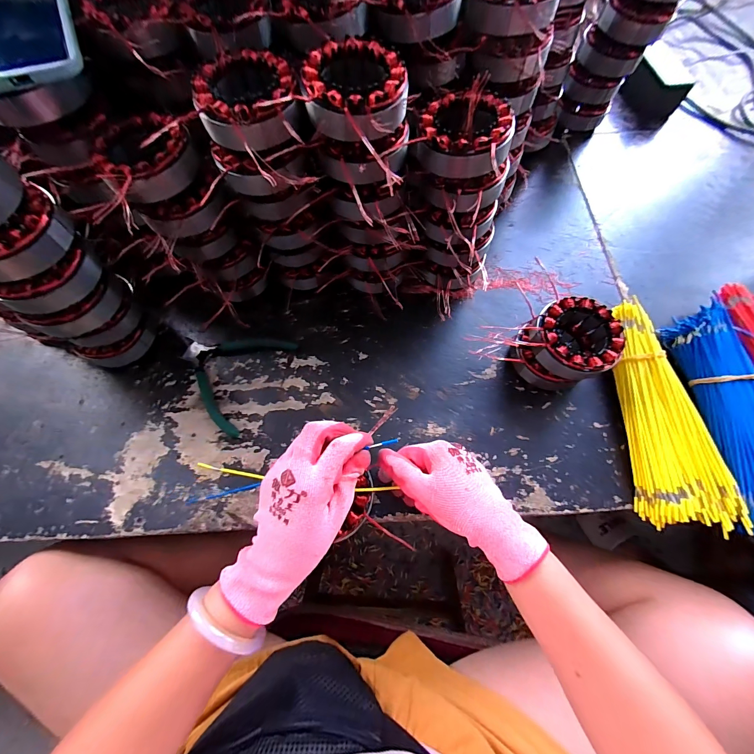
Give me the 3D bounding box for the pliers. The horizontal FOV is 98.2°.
[{"bbox_3d":[-0.186,-0.012,0.409,0.120,0.010,0.135,27,72,10],"label":"pliers"}]

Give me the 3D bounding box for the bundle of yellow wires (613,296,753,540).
[{"bbox_3d":[0.319,0.035,0.365,0.082,0.040,0.242,2,69,1],"label":"bundle of yellow wires"}]

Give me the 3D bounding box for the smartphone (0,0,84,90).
[{"bbox_3d":[-0.302,-0.293,0.272,0.086,0.012,0.176,-25,72,-8],"label":"smartphone"}]

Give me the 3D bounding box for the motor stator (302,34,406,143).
[{"bbox_3d":[-0.017,-0.234,0.272,0.081,0.029,0.093,7,69,3],"label":"motor stator"}]

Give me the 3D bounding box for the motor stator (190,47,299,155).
[{"bbox_3d":[-0.107,-0.230,0.271,0.081,0.033,0.094,-26,71,-9],"label":"motor stator"}]

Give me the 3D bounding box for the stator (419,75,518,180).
[{"bbox_3d":[0.084,-0.227,0.310,0.086,0.038,0.094,17,70,7],"label":"stator"}]

